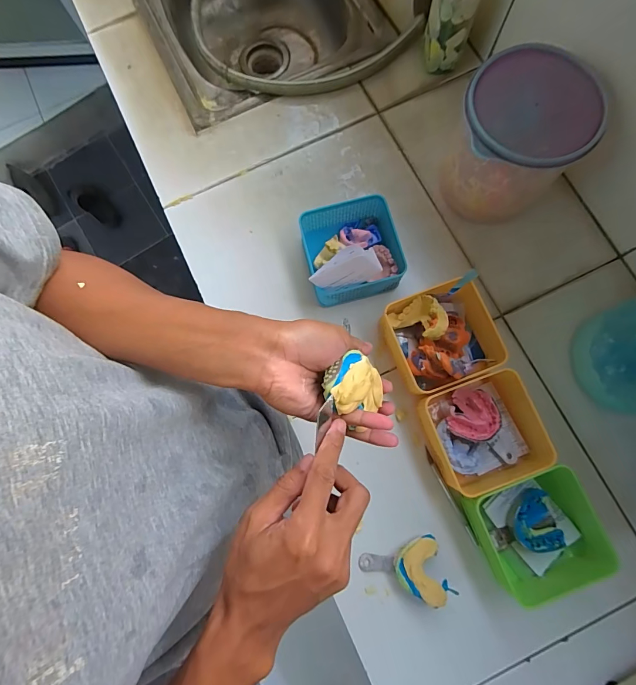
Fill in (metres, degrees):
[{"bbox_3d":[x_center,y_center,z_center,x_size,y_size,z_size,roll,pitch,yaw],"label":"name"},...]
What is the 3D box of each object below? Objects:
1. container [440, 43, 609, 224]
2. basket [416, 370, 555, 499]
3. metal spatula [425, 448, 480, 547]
[{"bbox_3d":[0.261,-0.268,0.508,0.157,0.167,0.145,22,82,7],"label":"container"},{"bbox_3d":[0.223,0.115,0.485,0.147,0.054,0.135,-20,79,-1],"label":"basket"},{"bbox_3d":[0.181,0.211,0.499,0.008,0.013,0.136,-26,79,-4],"label":"metal spatula"}]

